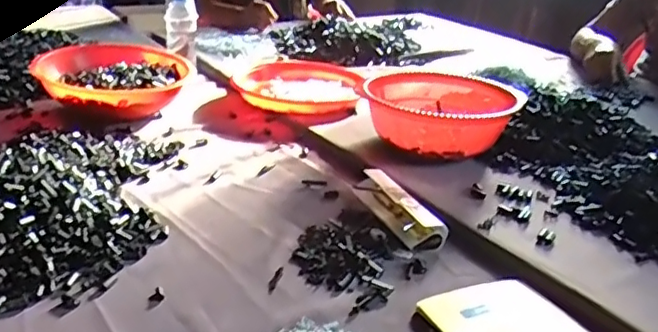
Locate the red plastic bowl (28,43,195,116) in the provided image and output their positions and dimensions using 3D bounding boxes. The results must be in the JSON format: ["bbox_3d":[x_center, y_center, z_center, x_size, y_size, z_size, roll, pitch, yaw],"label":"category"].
[{"bbox_3d":[-0.358,-0.143,1.040,0.249,0.087,0.224,-11,29,-28],"label":"red plastic bowl"}]

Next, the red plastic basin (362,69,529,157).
[{"bbox_3d":[0.160,-0.074,0.916,0.218,0.089,0.216,2,25,-1],"label":"red plastic basin"}]

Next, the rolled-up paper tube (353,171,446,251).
[{"bbox_3d":[0.084,0.049,0.733,0.046,0.034,0.154,-9,28,-25],"label":"rolled-up paper tube"}]

